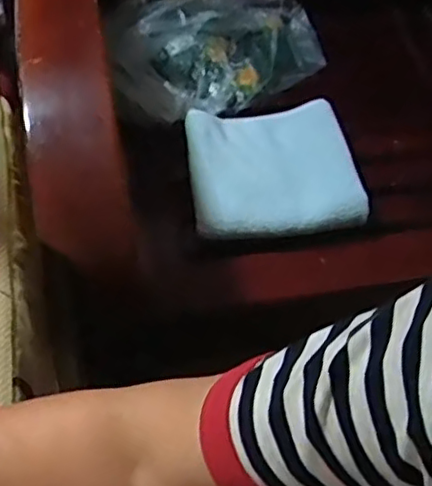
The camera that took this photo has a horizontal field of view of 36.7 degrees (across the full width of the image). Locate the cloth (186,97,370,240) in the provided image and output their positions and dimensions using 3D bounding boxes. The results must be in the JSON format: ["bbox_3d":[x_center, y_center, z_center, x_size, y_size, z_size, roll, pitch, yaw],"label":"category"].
[{"bbox_3d":[0.065,-0.090,0.736,0.185,0.036,0.176,-3,56,-6],"label":"cloth"}]

